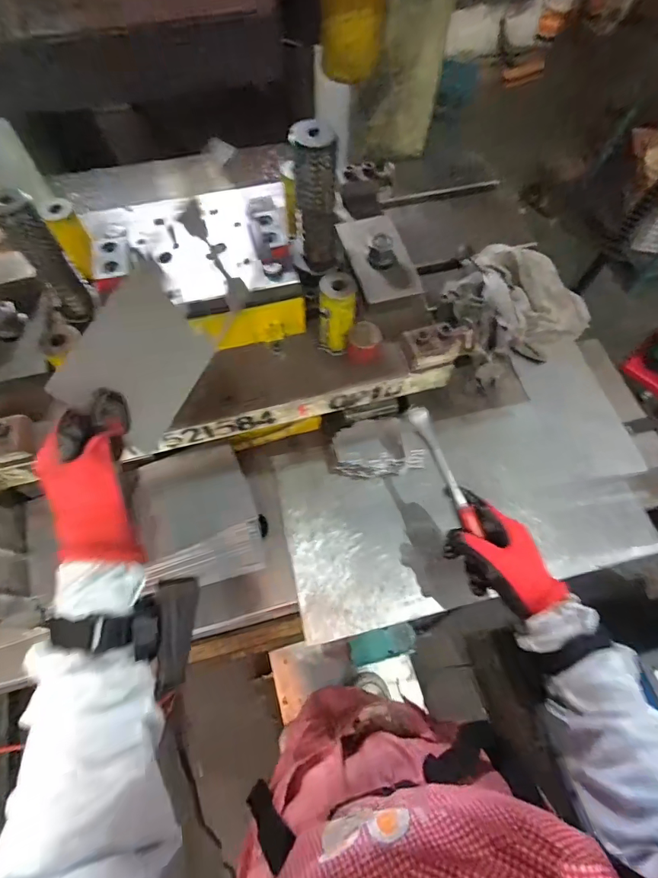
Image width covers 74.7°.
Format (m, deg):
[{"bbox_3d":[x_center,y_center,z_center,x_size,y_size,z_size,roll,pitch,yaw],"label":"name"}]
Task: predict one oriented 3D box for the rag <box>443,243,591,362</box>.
[{"bbox_3d":[0.305,-0.235,0.718,0.167,0.075,0.225,-38,71,-16],"label":"rag"}]

